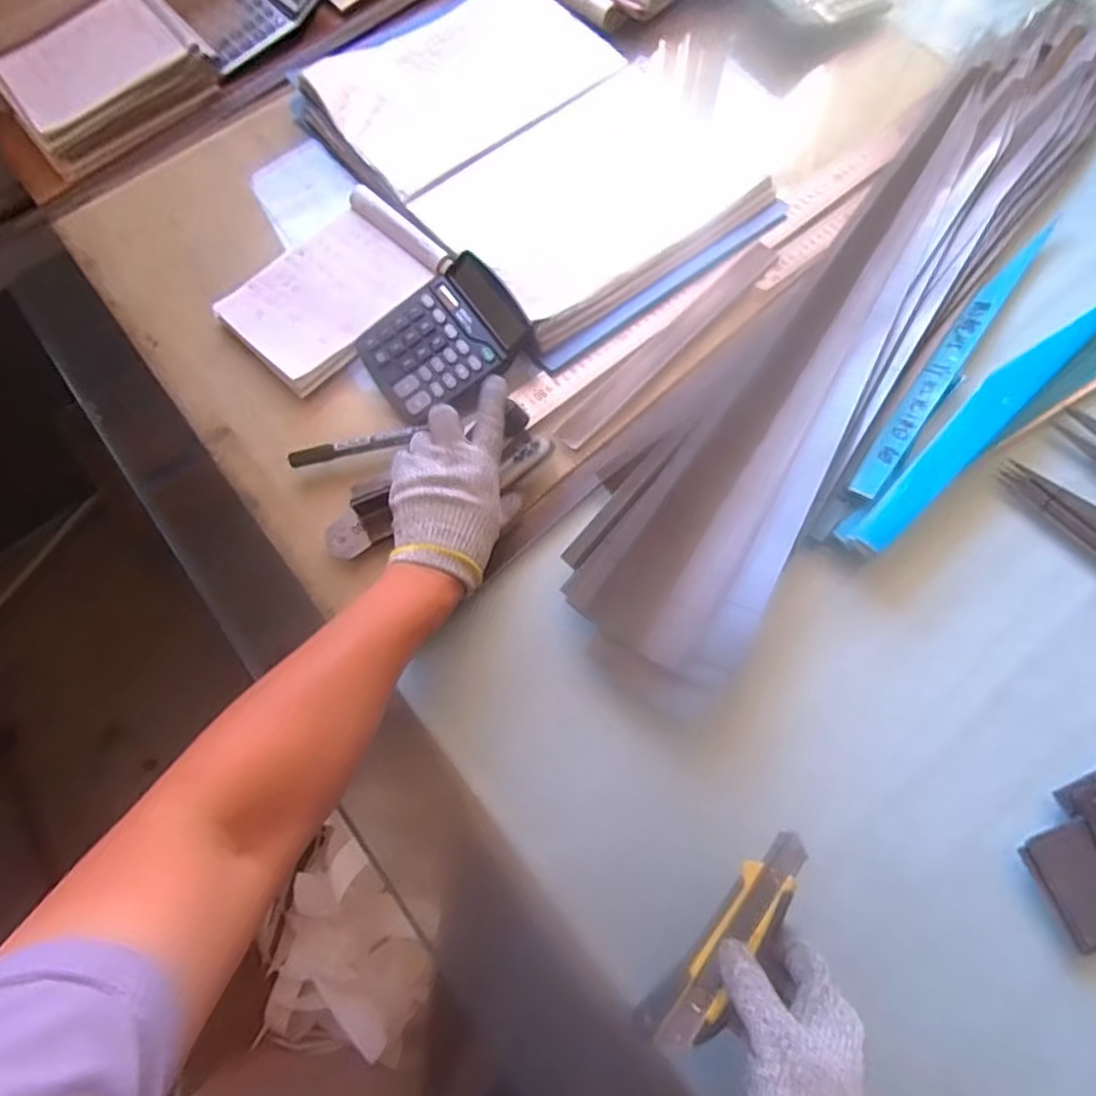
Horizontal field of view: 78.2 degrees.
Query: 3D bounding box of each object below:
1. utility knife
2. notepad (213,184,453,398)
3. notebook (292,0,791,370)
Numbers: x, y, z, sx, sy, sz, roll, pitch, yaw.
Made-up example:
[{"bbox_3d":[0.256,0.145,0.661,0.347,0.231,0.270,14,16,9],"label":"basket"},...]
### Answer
[{"bbox_3d":[0.113,0.242,0.411,0.038,0.021,0.146,37,83,14],"label":"utility knife"},{"bbox_3d":[-0.212,-0.257,0.662,0.200,0.022,0.149,-43,73,-13],"label":"notepad"},{"bbox_3d":[-0.029,-0.449,0.716,0.328,0.035,0.510,-37,72,-12],"label":"notebook"}]

